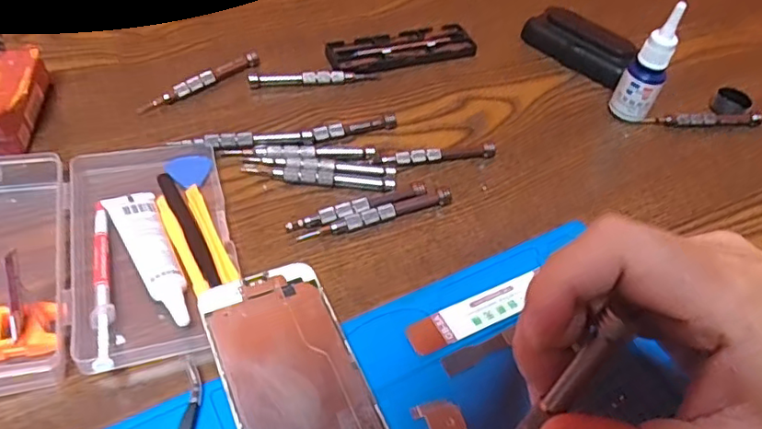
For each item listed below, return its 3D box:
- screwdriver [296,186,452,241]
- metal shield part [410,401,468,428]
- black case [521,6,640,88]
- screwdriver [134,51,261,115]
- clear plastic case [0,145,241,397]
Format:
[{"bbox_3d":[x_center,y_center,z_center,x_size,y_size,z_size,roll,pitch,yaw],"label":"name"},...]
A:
[{"bbox_3d":[-0.003,0.000,0.366,0.103,0.010,0.012,-17,53,-20],"label":"screwdriver"},{"bbox_3d":[0.029,0.102,0.284,0.024,0.004,0.020,-11,52,-16],"label":"metal shield part"},{"bbox_3d":[0.175,-0.151,0.505,0.097,0.026,0.042,37,55,23],"label":"black case"},{"bbox_3d":[-0.137,-0.101,0.436,0.101,0.011,0.010,-34,61,-30],"label":"screwdriver"},{"bbox_3d":[-0.176,0.019,0.316,0.175,0.031,0.159,-11,52,-16],"label":"clear plastic case"}]

